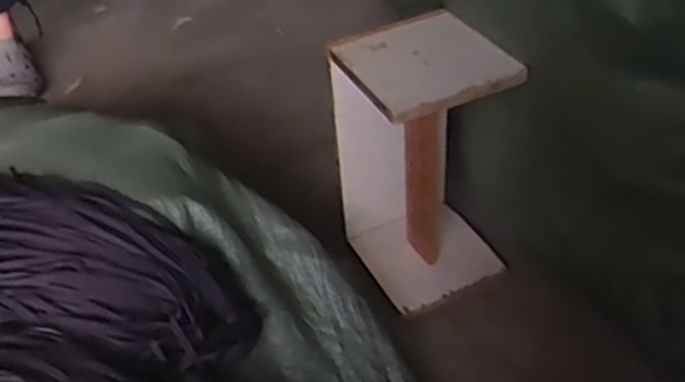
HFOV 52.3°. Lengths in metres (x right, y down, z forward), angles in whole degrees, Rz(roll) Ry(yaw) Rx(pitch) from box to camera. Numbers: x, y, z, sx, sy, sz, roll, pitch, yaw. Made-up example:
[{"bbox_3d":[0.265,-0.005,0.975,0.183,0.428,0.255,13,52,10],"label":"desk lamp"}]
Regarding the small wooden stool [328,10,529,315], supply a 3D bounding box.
[{"bbox_3d":[0.131,-0.039,1.121,0.213,0.425,0.214,-20,43,-16],"label":"small wooden stool"}]

